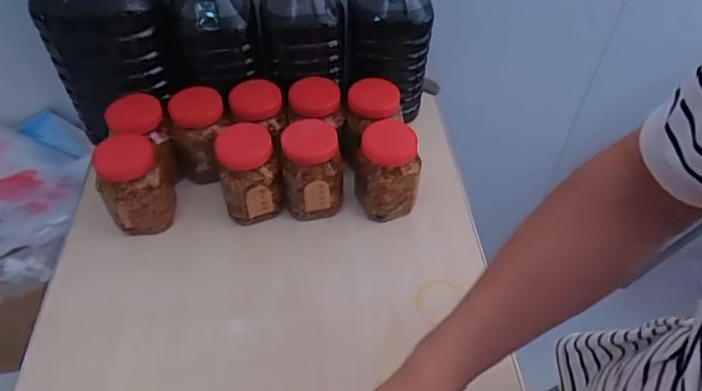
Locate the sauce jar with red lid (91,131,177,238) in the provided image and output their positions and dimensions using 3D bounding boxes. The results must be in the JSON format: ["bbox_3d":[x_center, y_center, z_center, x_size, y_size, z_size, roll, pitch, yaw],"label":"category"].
[{"bbox_3d":[-0.272,-0.013,0.698,0.078,0.115,0.068,-10,49,-9],"label":"sauce jar with red lid"}]

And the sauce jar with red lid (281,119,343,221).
[{"bbox_3d":[-0.051,-0.031,0.724,0.075,0.123,0.072,0,48,0],"label":"sauce jar with red lid"}]

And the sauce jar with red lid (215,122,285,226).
[{"bbox_3d":[-0.133,-0.028,0.712,0.076,0.119,0.068,-15,50,-13],"label":"sauce jar with red lid"}]

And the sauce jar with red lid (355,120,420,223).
[{"bbox_3d":[0.048,-0.038,0.716,0.079,0.130,0.069,-14,50,-12],"label":"sauce jar with red lid"}]

